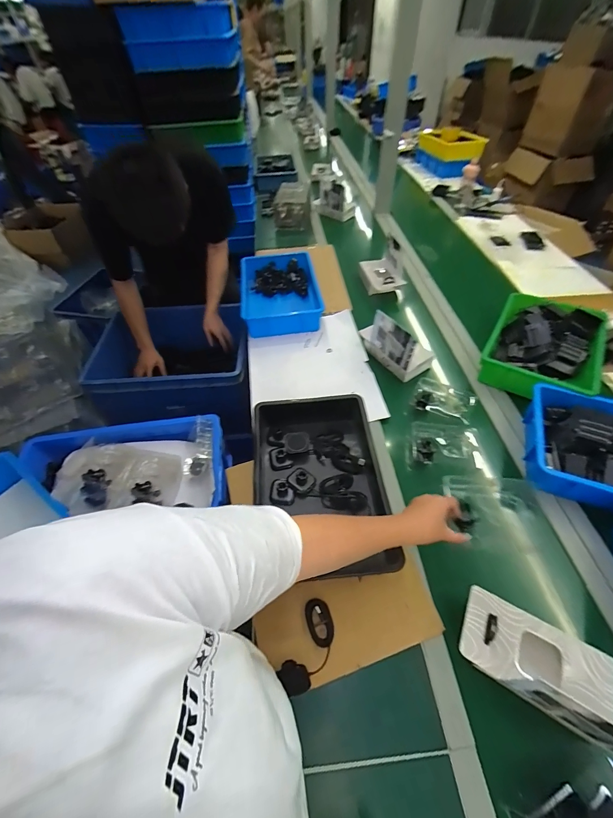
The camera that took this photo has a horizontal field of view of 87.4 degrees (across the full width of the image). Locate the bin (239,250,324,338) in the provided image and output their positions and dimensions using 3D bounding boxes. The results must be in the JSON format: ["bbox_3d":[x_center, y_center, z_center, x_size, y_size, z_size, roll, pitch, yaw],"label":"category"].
[{"bbox_3d":[-0.093,-0.443,1.213,0.293,0.098,0.412,-6,52,-5],"label":"bin"}]

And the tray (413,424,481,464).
[{"bbox_3d":[0.351,0.085,0.805,0.171,0.031,0.112,-3,52,-2],"label":"tray"}]

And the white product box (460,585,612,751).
[{"bbox_3d":[0.367,0.374,0.484,0.219,0.108,0.125,26,56,20],"label":"white product box"}]

